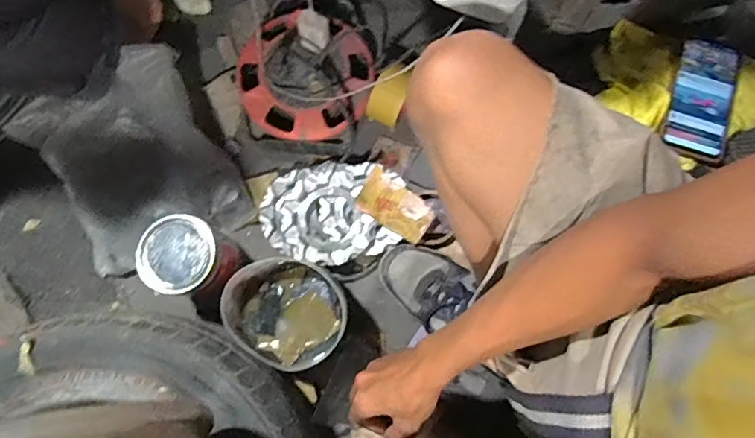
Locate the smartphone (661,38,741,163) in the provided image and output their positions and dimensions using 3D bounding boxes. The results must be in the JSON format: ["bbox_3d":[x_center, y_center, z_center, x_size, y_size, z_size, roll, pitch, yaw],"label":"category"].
[{"bbox_3d":[0.397,-0.147,0.626,0.070,0.014,0.151,17,79,2],"label":"smartphone"}]

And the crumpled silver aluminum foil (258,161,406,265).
[{"bbox_3d":[-0.070,-0.009,0.755,0.201,0.028,0.145,-4,79,-1],"label":"crumpled silver aluminum foil"}]

